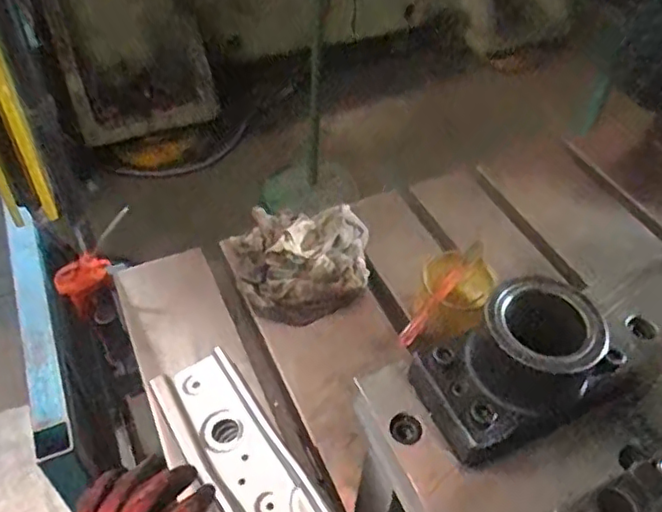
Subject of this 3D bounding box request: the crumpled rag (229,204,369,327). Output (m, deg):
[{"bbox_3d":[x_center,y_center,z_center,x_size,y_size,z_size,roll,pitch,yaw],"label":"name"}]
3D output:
[{"bbox_3d":[-0.038,0.002,0.769,0.174,0.056,0.177,0,47,-4],"label":"crumpled rag"}]

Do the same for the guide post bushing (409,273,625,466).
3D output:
[{"bbox_3d":[0.123,0.065,0.382,0.126,0.072,0.080,-15,50,-17],"label":"guide post bushing"}]

